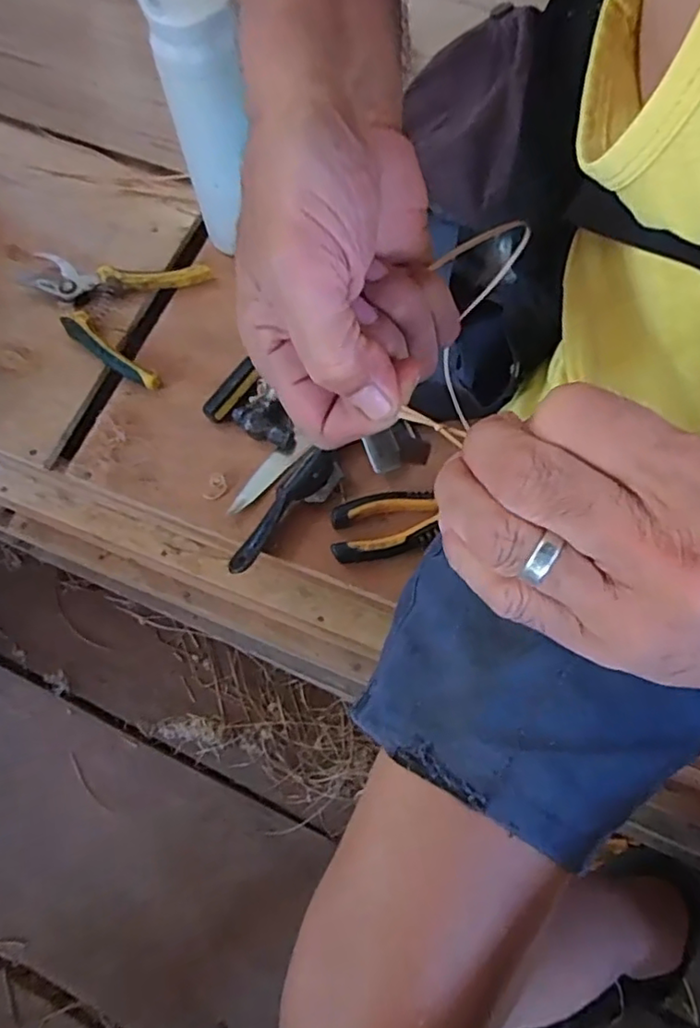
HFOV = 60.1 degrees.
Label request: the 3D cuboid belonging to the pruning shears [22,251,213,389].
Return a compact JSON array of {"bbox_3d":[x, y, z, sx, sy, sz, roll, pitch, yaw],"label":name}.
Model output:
[{"bbox_3d":[-0.235,-0.201,0.575,0.163,0.023,0.131,18,72,6],"label":"pruning shears"}]

